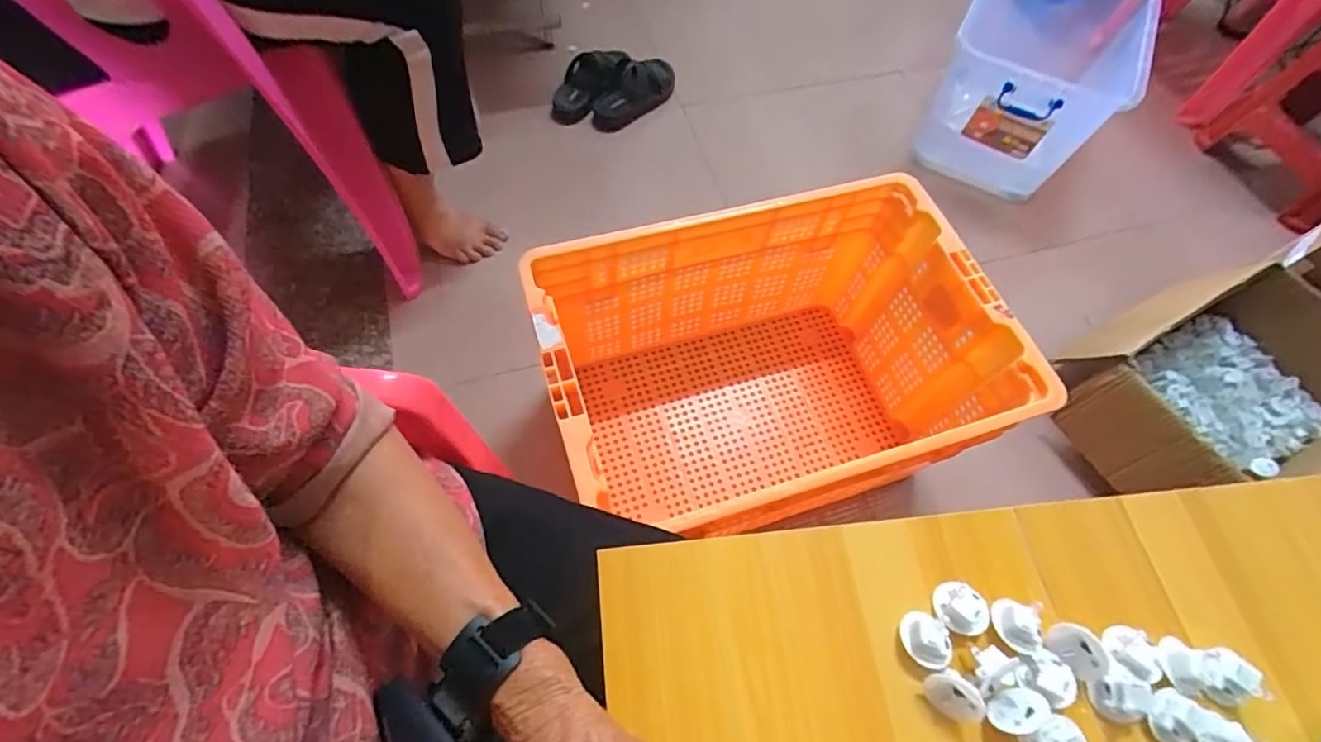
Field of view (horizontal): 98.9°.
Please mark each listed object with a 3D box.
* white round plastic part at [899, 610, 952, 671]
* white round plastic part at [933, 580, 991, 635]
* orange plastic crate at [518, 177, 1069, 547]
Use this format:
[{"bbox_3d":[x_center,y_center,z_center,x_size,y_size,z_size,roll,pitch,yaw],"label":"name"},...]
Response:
[{"bbox_3d":[0.166,0.167,0.350,0.029,0.011,0.032,-2,63,-5],"label":"white round plastic part"},{"bbox_3d":[0.194,0.152,0.362,0.031,0.012,0.032,2,63,-3],"label":"white round plastic part"},{"bbox_3d":[0.142,0.016,0.835,0.574,0.321,0.384,-14,65,-11],"label":"orange plastic crate"}]

